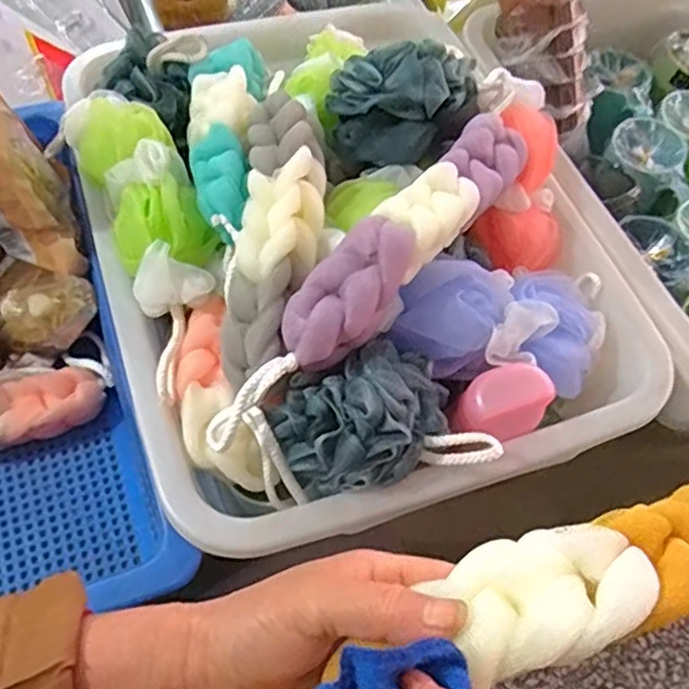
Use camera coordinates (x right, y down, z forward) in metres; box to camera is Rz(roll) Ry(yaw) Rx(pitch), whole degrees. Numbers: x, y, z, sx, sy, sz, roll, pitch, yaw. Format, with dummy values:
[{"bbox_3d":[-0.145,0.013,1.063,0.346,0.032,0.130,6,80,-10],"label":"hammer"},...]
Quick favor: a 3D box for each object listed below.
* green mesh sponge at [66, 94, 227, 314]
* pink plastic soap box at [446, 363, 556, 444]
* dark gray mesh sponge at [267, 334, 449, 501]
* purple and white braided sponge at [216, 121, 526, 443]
[{"bbox_3d":[-0.162,-0.129,0.550,0.076,0.058,0.220,-23,64,-16],"label":"green mesh sponge"},{"bbox_3d":[0.114,0.044,0.505,0.073,0.043,0.049,-28,73,2],"label":"pink plastic soap box"},{"bbox_3d":[0.014,0.056,0.484,0.116,0.087,0.087,-30,66,-19],"label":"dark gray mesh sponge"},{"bbox_3d":[0.030,-0.062,0.499,0.062,0.083,0.344,36,64,15],"label":"purple and white braided sponge"}]

